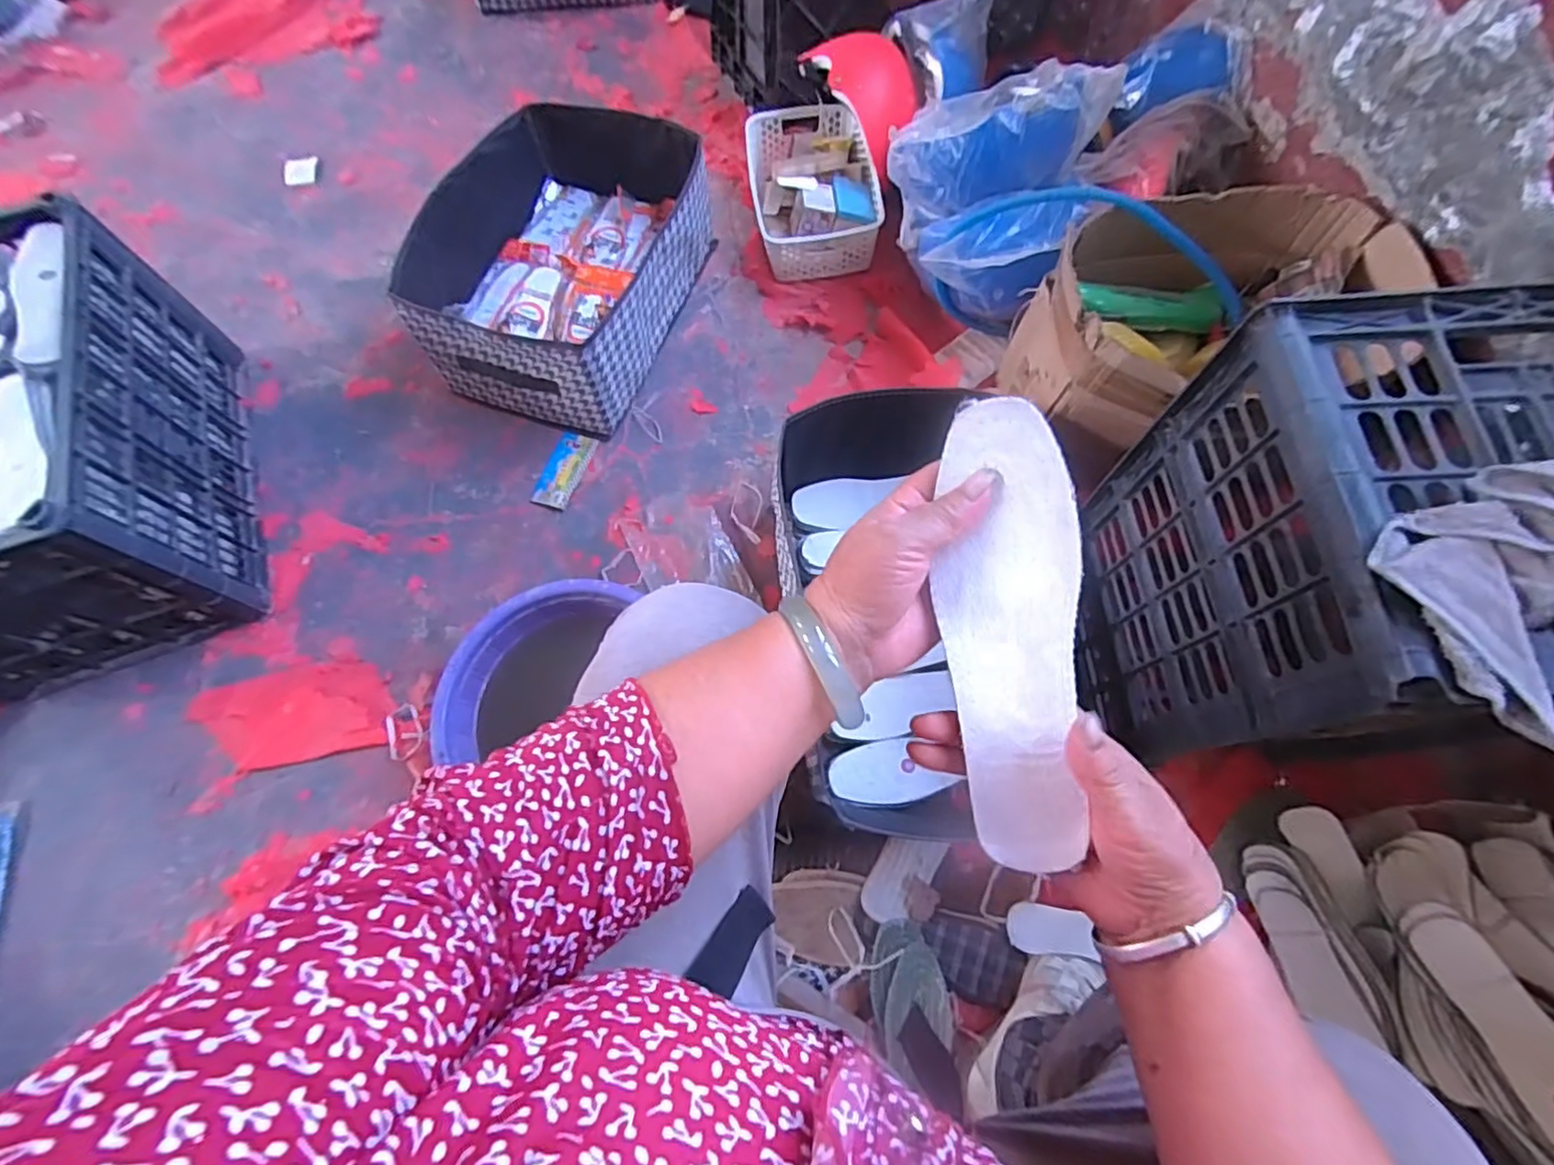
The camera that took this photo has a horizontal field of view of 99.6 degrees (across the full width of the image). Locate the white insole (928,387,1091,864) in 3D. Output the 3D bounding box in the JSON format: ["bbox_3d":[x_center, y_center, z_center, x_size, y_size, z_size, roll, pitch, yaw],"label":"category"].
[{"bbox_3d":[0.113,0.026,0.323,0.065,0.005,0.224,0,92,27],"label":"white insole"}]

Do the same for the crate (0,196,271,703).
[{"bbox_3d":[-0.933,-0.146,0.827,0.360,0.293,0.469,-20,70,-7],"label":"crate"}]

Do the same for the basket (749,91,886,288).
[{"bbox_3d":[0.057,-0.664,1.103,0.201,0.096,0.312,-7,69,-2],"label":"basket"}]

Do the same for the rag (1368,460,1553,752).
[{"bbox_3d":[0.405,-0.001,0.355,0.131,0.045,0.116,-36,73,-12],"label":"rag"}]

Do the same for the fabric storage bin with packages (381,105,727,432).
[{"bbox_3d":[-0.318,-0.475,0.986,0.337,0.187,0.443,17,70,7],"label":"fabric storage bin with packages"}]

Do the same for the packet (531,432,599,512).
[{"bbox_3d":[-0.310,-0.164,0.956,0.056,0.010,0.124,16,70,7],"label":"packet"}]

